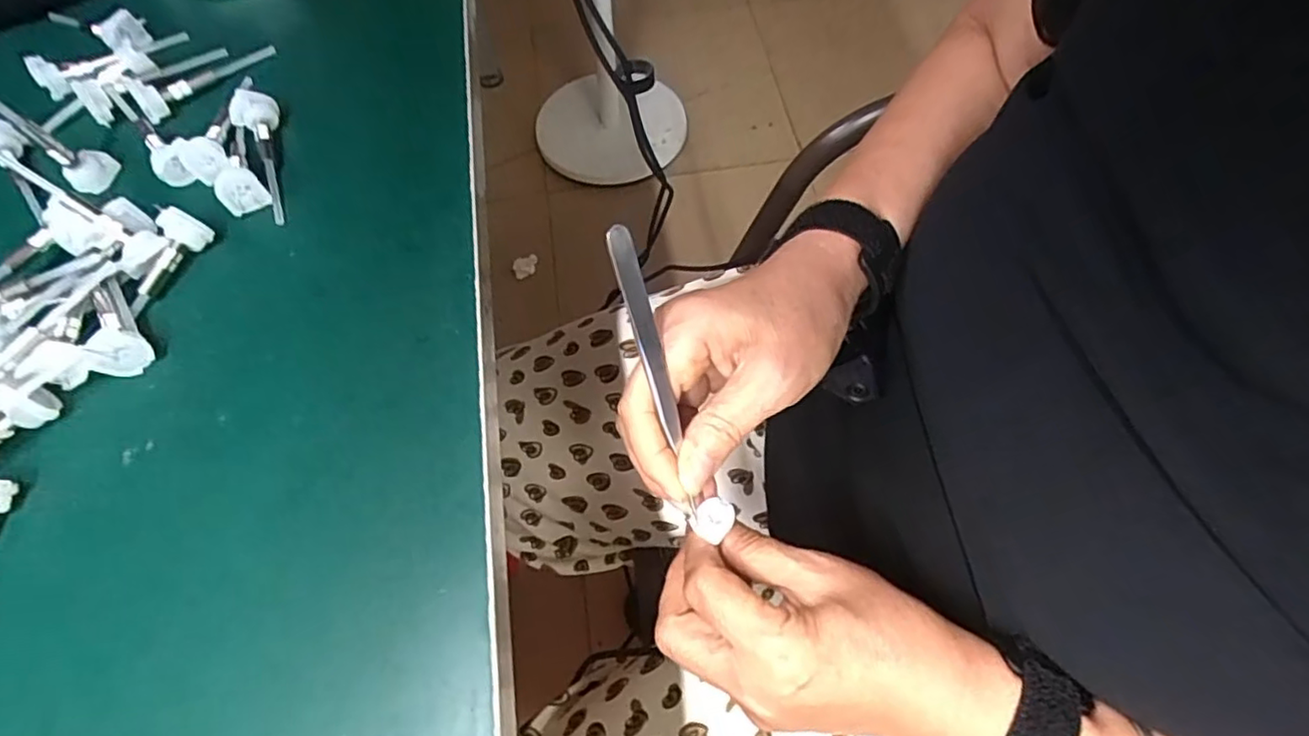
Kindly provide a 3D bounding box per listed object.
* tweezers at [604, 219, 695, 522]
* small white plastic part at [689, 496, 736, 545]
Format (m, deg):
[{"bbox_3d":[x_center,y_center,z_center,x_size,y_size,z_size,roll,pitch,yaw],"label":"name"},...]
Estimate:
[{"bbox_3d":[0.002,0.008,0.259,0.009,0.132,0.004,-18,22,-7],"label":"tweezers"},{"bbox_3d":[0.026,0.065,0.283,0.016,0.004,0.017,33,68,17],"label":"small white plastic part"}]

